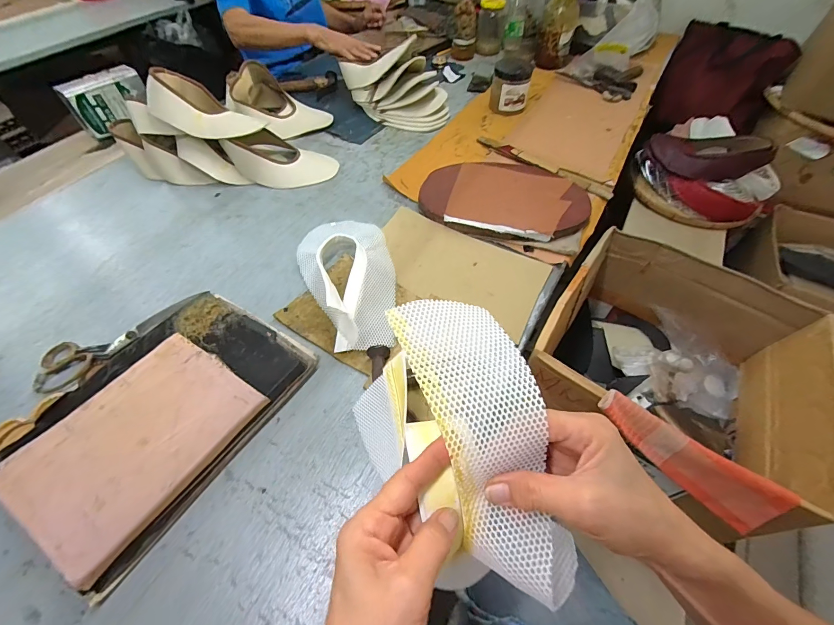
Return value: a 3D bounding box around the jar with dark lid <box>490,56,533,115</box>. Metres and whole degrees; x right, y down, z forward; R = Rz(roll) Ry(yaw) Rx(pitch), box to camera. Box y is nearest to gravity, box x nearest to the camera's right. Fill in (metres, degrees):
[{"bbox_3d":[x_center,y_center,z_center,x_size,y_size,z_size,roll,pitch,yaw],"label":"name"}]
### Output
[{"bbox_3d":[0.227,-0.553,0.892,0.091,0.104,0.080,10,55,8],"label":"jar with dark lid"}]

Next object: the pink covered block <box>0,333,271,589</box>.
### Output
[{"bbox_3d":[-0.309,0.135,0.402,0.163,0.018,0.218,30,60,21],"label":"pink covered block"}]

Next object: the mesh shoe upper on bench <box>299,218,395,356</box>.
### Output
[{"bbox_3d":[-0.112,-0.079,0.558,0.146,0.082,0.284,-13,55,-8],"label":"mesh shoe upper on bench"}]

